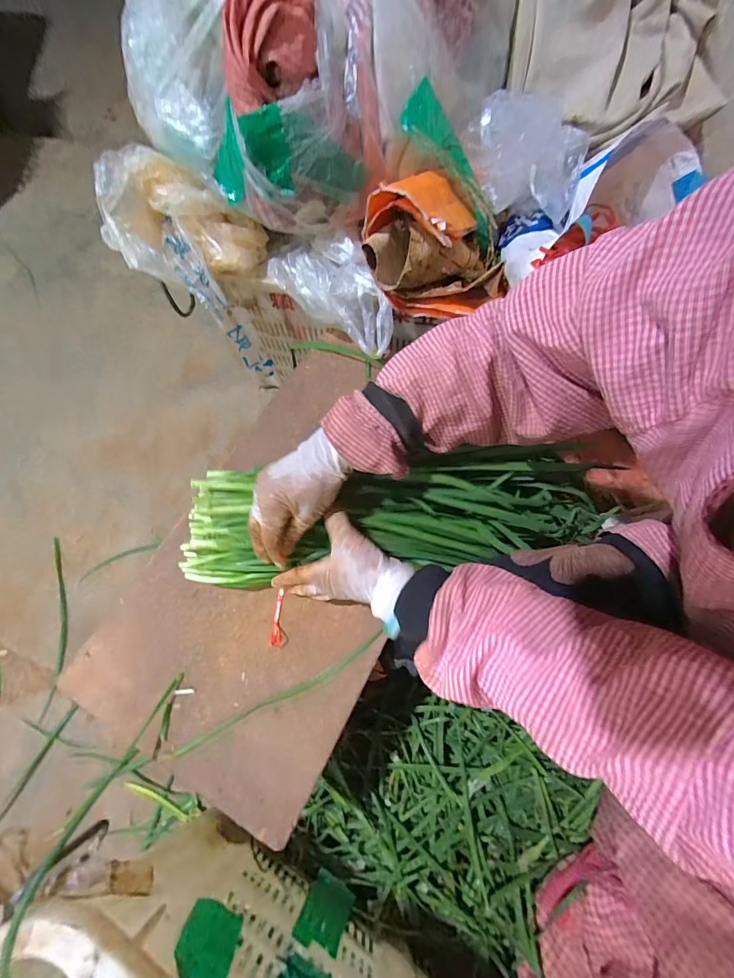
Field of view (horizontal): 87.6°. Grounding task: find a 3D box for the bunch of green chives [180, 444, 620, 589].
[{"bbox_3d":[0.039,0.021,0.431,0.474,0.077,0.114,-6,65,-6],"label":"bunch of green chives"}]

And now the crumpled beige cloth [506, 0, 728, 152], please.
[{"bbox_3d":[0.370,-0.677,0.532,0.350,0.326,0.089,-1,21,-10],"label":"crumpled beige cloth"}]

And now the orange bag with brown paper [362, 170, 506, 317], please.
[{"bbox_3d":[0.083,-0.293,0.456,0.169,0.122,0.131,0,67,3],"label":"orange bag with brown paper"}]

